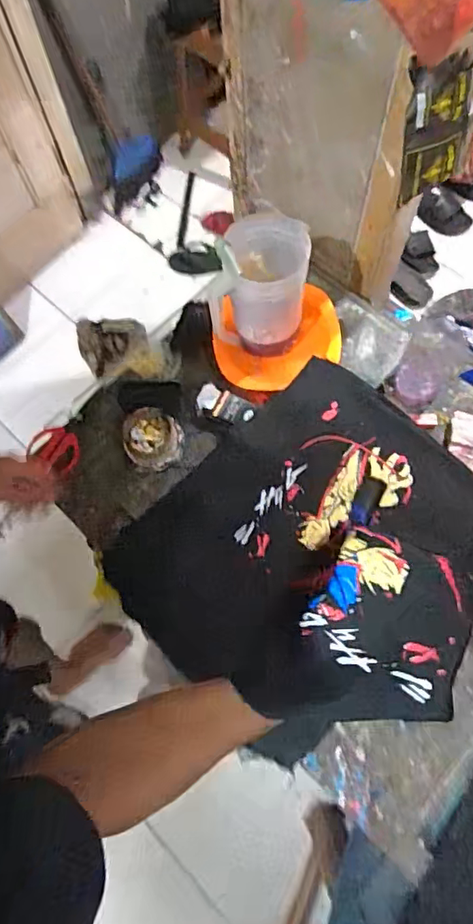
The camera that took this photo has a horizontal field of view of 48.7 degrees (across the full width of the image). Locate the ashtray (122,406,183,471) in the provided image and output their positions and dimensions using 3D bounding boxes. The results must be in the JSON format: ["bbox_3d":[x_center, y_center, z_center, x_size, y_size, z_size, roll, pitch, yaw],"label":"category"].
[{"bbox_3d":[-0.143,-0.040,0.880,0.101,0.039,0.102,3,69,4],"label":"ashtray"}]

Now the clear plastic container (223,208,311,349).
[{"bbox_3d":[0.047,-0.297,0.853,0.128,0.158,0.145,9,69,6],"label":"clear plastic container"}]

